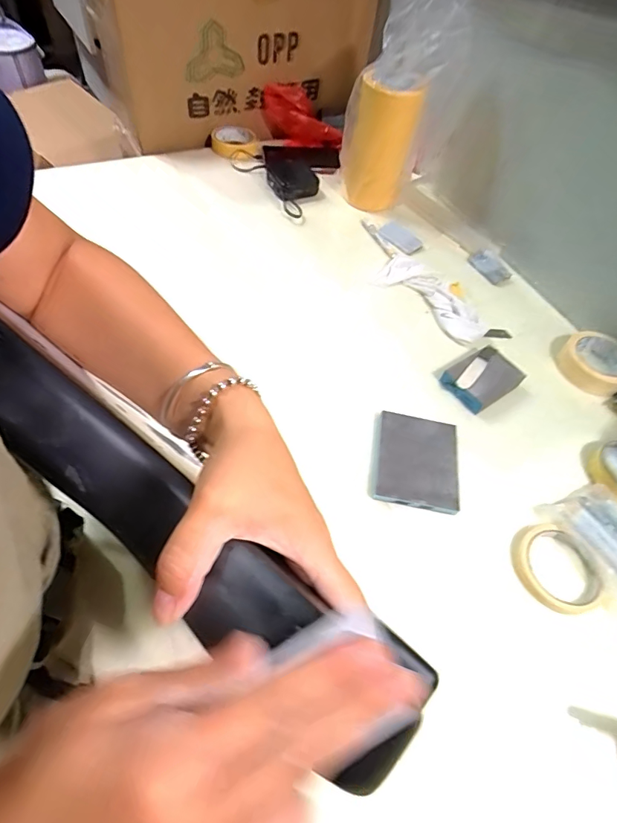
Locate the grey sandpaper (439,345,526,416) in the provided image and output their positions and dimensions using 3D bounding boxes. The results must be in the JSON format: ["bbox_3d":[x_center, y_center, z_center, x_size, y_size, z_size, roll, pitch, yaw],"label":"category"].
[{"bbox_3d":[0.239,-0.048,0.605,0.099,0.030,0.069,-28,63,-24],"label":"grey sandpaper"}]

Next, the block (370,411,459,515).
[{"bbox_3d":[0.126,0.057,0.527,0.097,0.022,0.117,11,54,-1],"label":"block"}]

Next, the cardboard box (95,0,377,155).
[{"bbox_3d":[-0.131,-0.733,0.883,0.509,0.301,0.185,-16,59,-18],"label":"cardboard box"}]

